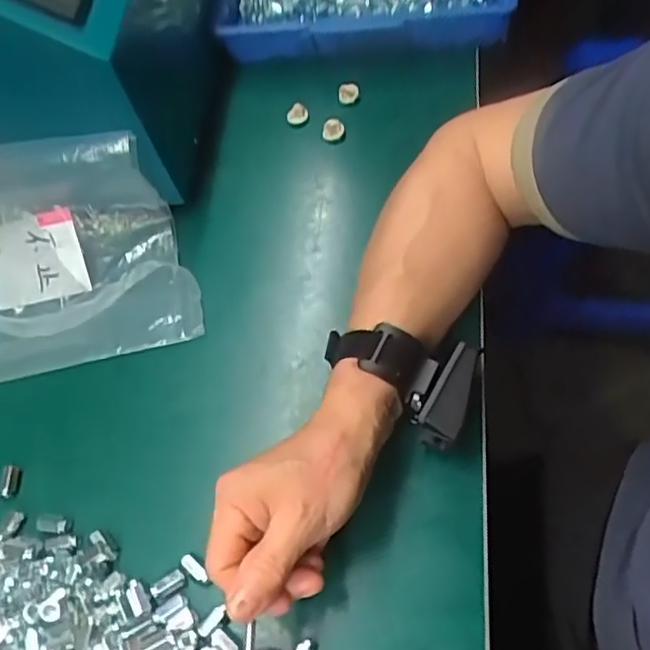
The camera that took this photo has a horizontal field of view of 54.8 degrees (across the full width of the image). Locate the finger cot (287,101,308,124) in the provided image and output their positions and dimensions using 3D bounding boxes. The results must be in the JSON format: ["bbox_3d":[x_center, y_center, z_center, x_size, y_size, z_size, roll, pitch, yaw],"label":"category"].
[{"bbox_3d":[-0.026,-0.200,0.596,0.014,0.012,0.020,30,70,21],"label":"finger cot"}]

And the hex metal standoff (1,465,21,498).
[{"bbox_3d":[-0.229,0.112,0.453,0.012,0.010,0.021,-3,62,6],"label":"hex metal standoff"}]

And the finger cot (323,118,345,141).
[{"bbox_3d":[0.008,-0.180,0.578,0.019,0.014,0.015,-3,62,6],"label":"finger cot"}]

